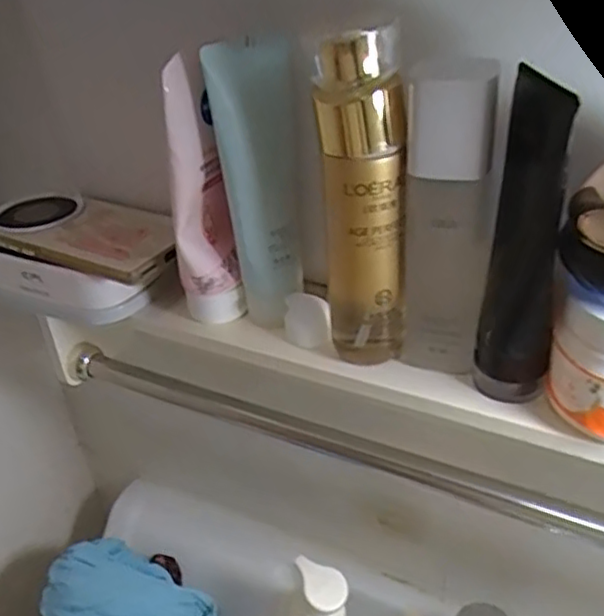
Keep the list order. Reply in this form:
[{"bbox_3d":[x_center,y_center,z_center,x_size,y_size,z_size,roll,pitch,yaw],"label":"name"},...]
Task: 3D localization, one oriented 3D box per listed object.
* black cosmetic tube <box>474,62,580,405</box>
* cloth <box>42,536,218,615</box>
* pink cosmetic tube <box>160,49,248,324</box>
[{"bbox_3d":[0.112,-0.027,0.326,0.039,0.172,0.048,20,44,32],"label":"black cosmetic tube"},{"bbox_3d":[-0.166,0.277,0.613,0.143,0.061,0.104,14,37,27],"label":"cloth"},{"bbox_3d":[-0.060,-0.063,0.393,0.043,0.161,0.041,-14,34,-15],"label":"pink cosmetic tube"}]

